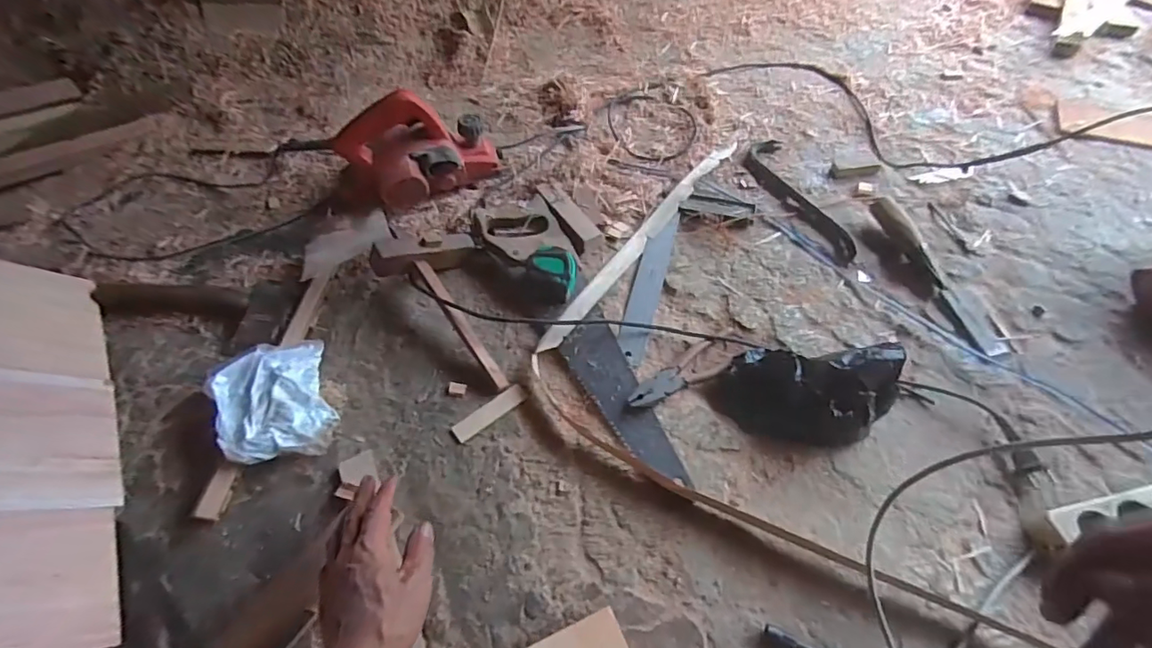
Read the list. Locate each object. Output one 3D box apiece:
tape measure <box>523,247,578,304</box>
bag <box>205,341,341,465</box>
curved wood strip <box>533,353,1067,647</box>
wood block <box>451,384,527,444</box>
[{"bbox_3d":[-0.038,-0.072,0.733,0.077,0.035,0.073,9,54,9],"label":"tape measure"},{"bbox_3d":[-0.368,0.091,0.636,0.124,0.037,0.171,-23,56,-14],"label":"bag"},{"bbox_3d":[0.204,0.204,0.567,0.640,0.028,0.067,27,50,19],"label":"curved wood strip"},{"bbox_3d":[-0.105,0.108,0.640,0.100,0.004,0.025,-33,59,-20],"label":"wood block"}]

